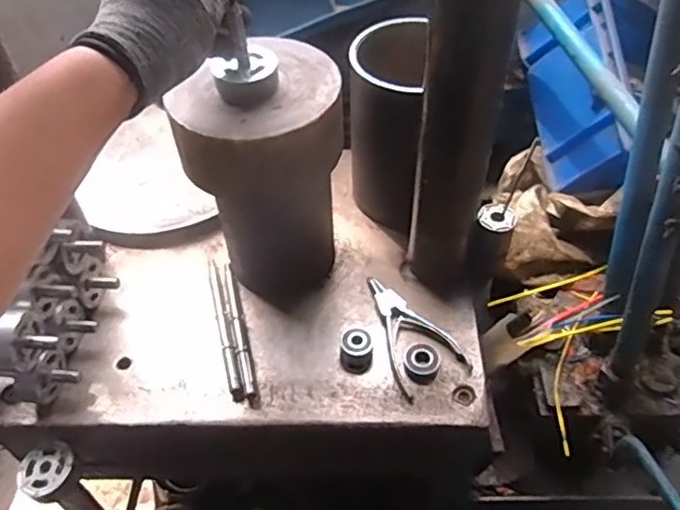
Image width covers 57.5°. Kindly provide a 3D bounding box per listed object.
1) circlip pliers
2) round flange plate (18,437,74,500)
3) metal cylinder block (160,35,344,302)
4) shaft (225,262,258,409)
[{"bbox_3d":[0.063,0.073,0.606,0.070,0.017,0.130,-23,52,-17],"label":"circlip pliers"},{"bbox_3d":[-0.267,0.191,0.559,0.045,0.015,0.048,-1,49,1],"label":"round flange plate"},{"bbox_3d":[-0.070,-0.075,0.591,0.140,0.235,0.133,-9,49,-6],"label":"metal cylinder block"},{"bbox_3d":[-0.101,0.073,0.611,0.010,0.015,0.166,-12,50,-9],"label":"shaft"}]

